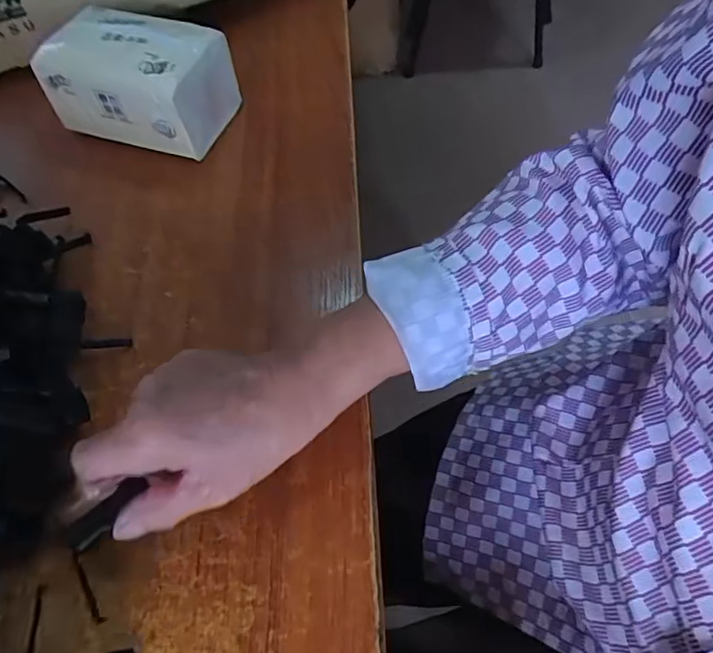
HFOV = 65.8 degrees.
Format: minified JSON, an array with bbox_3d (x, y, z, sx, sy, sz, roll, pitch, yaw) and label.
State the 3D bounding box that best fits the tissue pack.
[{"bbox_3d":[-0.179,-0.207,0.463,0.133,0.082,0.084,16,59,11],"label":"tissue pack"}]

